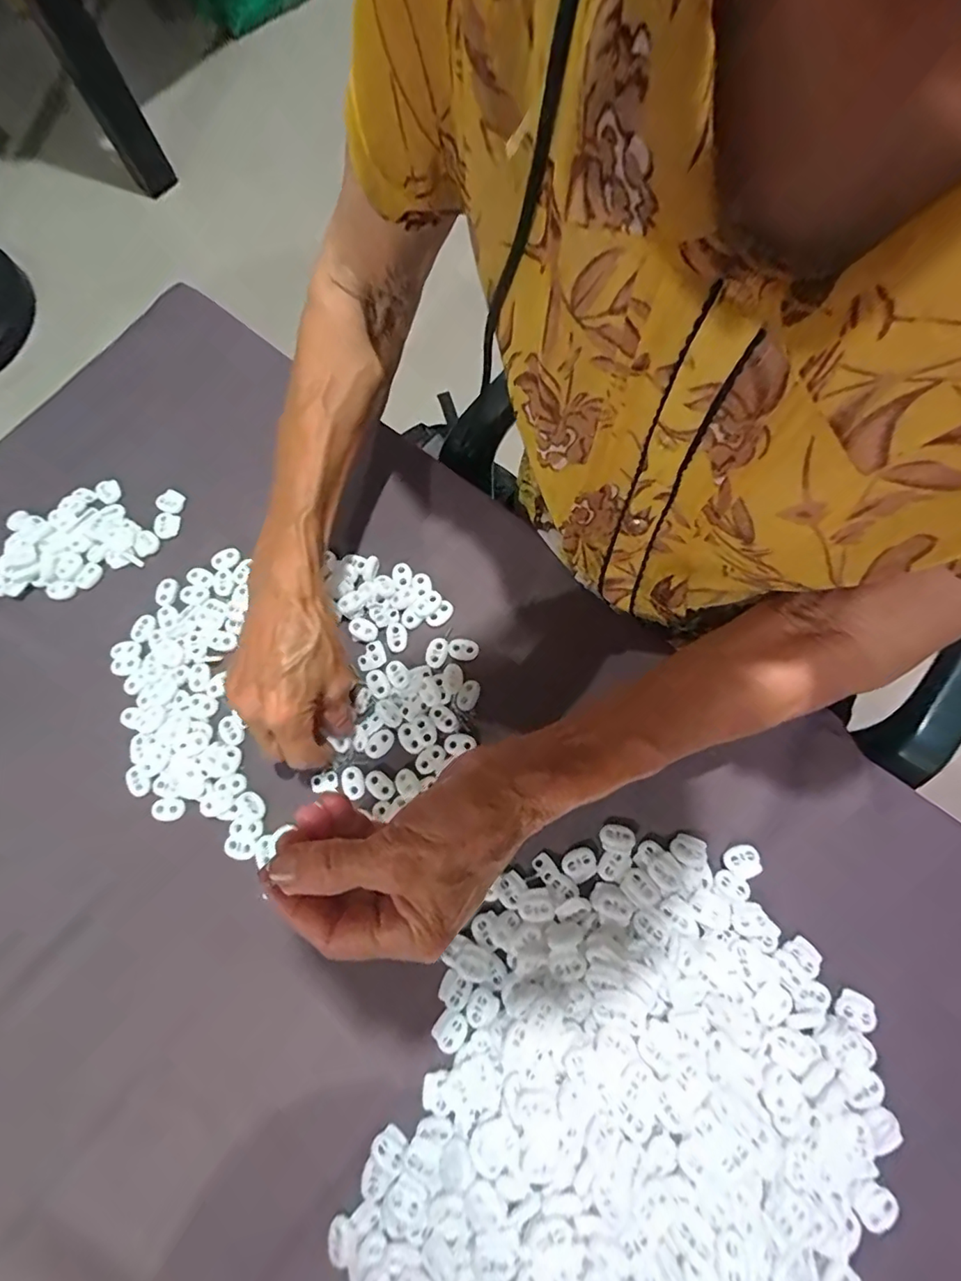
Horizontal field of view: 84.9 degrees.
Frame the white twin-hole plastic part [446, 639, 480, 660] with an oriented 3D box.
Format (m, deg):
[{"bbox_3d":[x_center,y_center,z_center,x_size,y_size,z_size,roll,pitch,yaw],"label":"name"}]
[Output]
[{"bbox_3d":[-0.013,0.007,0.387,0.023,0.004,0.016,3,74,4],"label":"white twin-hole plastic part"}]

